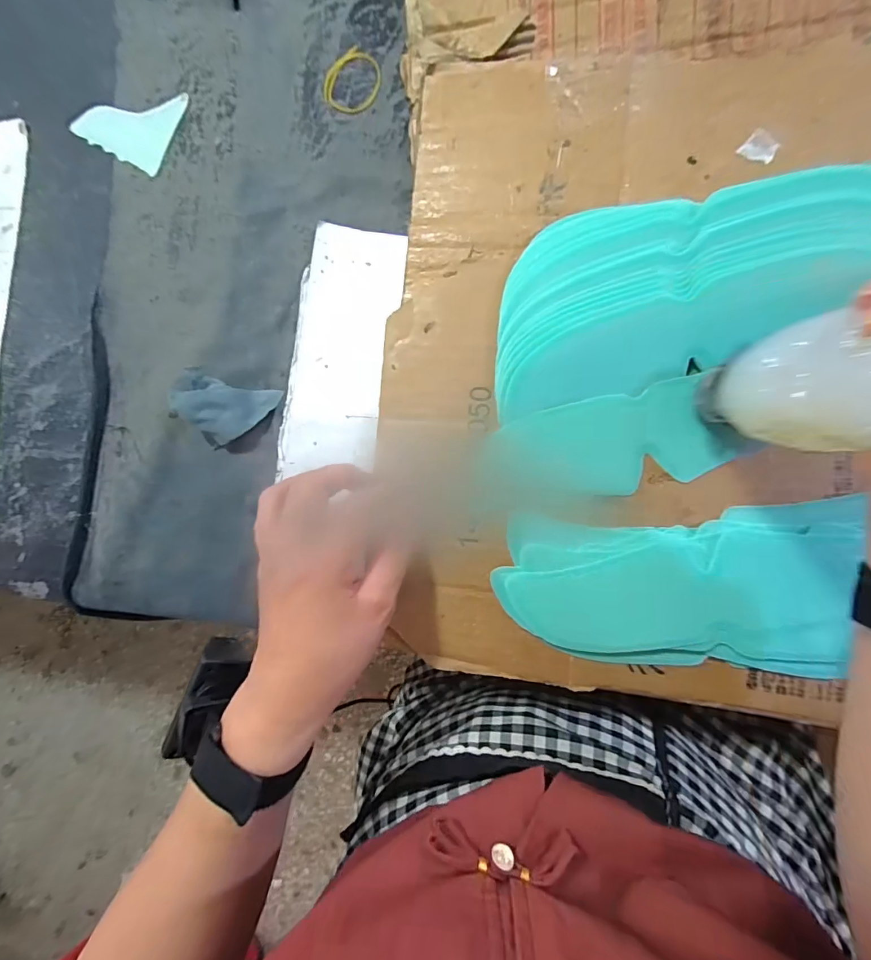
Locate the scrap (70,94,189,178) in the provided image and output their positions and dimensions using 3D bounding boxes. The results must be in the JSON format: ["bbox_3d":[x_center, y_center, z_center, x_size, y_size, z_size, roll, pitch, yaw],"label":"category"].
[{"bbox_3d":[-0.249,-0.296,0.363,0.086,0.004,0.066,29,92,9],"label":"scrap"}]

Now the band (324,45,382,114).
[{"bbox_3d":[-0.061,-0.299,0.332,0.042,0.004,0.047,27,92,9],"label":"band"}]

